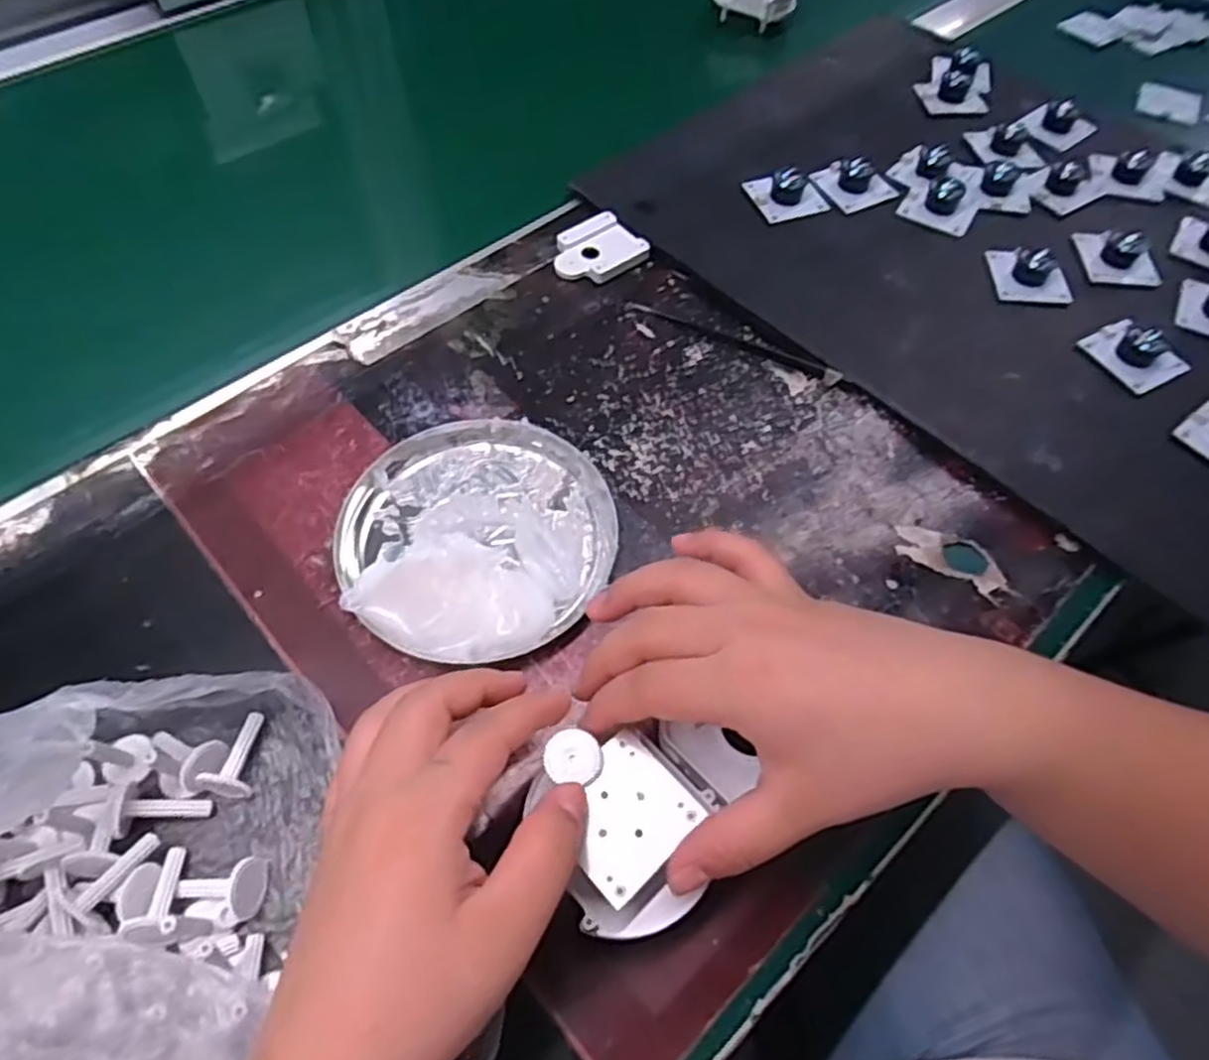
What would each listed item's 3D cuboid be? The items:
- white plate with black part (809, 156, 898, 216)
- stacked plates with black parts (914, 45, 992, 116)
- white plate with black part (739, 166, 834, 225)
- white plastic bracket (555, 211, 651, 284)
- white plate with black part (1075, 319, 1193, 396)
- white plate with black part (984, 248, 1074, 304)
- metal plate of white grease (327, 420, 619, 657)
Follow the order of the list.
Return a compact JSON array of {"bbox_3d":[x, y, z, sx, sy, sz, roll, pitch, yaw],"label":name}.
[{"bbox_3d":[0.165,-0.234,0.483,0.044,0.022,0.043,-28,63,-17],"label":"white plate with black part"},{"bbox_3d":[0.263,-0.335,0.553,0.051,0.017,0.082,19,60,10],"label":"stacked plates with black parts"},{"bbox_3d":[0.119,-0.221,0.477,0.046,0.019,0.040,-18,61,-12],"label":"white plate with black part"},{"bbox_3d":[-0.006,-0.172,0.456,0.054,0.011,0.047,-37,66,-21],"label":"white plastic bracket"},{"bbox_3d":[0.292,-0.100,0.407,0.035,0.019,0.046,-22,62,-14],"label":"white plate with black part"},{"bbox_3d":[0.256,-0.156,0.443,0.040,0.018,0.039,4,59,1],"label":"white plate with black part"},{"bbox_3d":[-0.061,-0.003,0.347,0.127,0.027,0.126,1,59,-1],"label":"metal plate of white grease"}]

